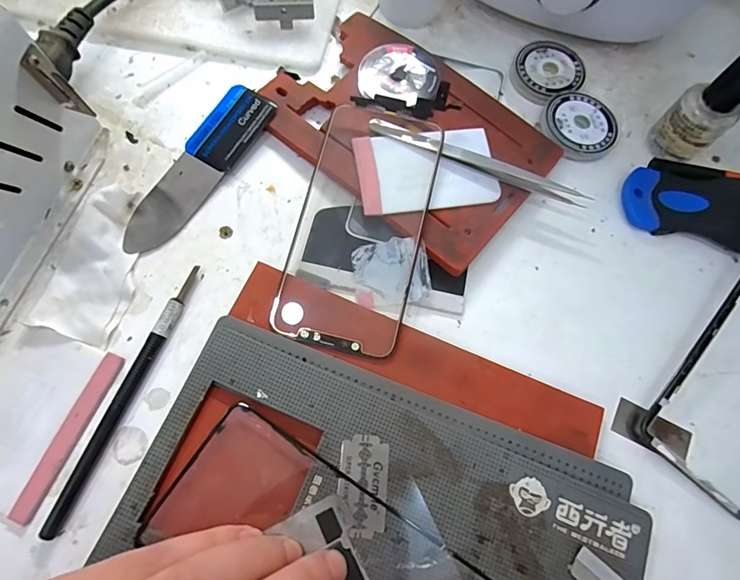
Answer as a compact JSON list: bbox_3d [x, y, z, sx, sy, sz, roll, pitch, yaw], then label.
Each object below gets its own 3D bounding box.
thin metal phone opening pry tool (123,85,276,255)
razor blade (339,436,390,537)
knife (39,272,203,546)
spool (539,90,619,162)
[{"bbox_3d":[-0.102,-0.072,0.249,0.031,0.009,0.117,32,73,8],"label":"thin metal phone opening pry tool"},{"bbox_3d":[-0.003,0.088,0.193,0.021,0.004,0.041,4,71,-1],"label":"razor blade"},{"bbox_3d":[-0.119,0.049,0.211,0.007,0.007,0.135,21,72,5],"label":"knife"},{"bbox_3d":[0.132,-0.105,0.271,0.045,0.009,0.048,1,72,-2],"label":"spool"}]

